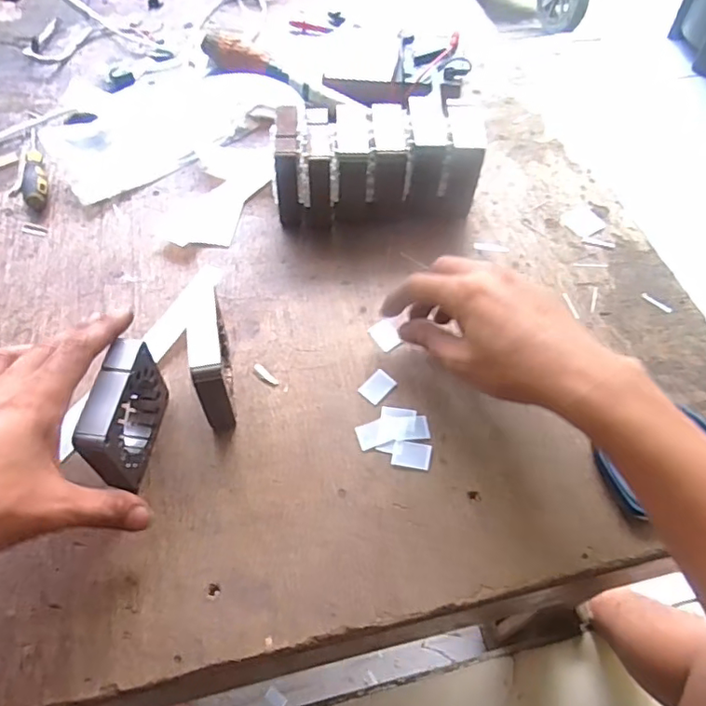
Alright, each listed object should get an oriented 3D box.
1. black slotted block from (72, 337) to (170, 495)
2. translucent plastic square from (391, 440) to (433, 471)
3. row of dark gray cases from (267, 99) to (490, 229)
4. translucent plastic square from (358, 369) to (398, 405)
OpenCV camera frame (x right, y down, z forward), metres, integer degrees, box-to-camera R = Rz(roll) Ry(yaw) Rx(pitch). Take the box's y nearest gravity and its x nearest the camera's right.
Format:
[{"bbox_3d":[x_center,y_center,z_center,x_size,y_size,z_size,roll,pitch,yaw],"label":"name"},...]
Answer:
[{"bbox_3d":[-0.144,0.040,0.359,0.024,0.077,0.088,1,57,-1],"label":"black slotted block"},{"bbox_3d":[0.041,0.070,0.389,0.026,0.004,0.018,9,58,4],"label":"translucent plastic square"},{"bbox_3d":[0.021,-0.169,0.500,0.175,0.075,0.077,-1,57,-3],"label":"row of dark gray cases"},{"bbox_3d":[0.018,0.025,0.416,0.019,0.004,0.025,37,64,20],"label":"translucent plastic square"}]

